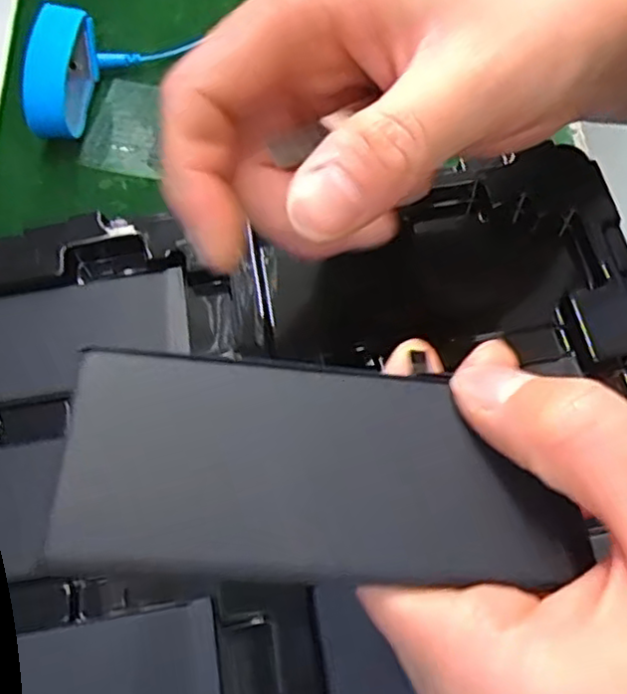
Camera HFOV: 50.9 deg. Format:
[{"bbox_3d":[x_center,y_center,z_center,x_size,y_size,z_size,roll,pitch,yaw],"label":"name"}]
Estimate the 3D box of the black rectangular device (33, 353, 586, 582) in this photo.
[{"bbox_3d":[0.002,0.023,0.126,0.096,0.007,0.045,8,64,-8],"label":"black rectangular device"}]

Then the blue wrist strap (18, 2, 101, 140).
[{"bbox_3d":[-0.125,-0.132,0.325,0.019,0.042,0.060,5,64,4],"label":"blue wrist strap"}]

